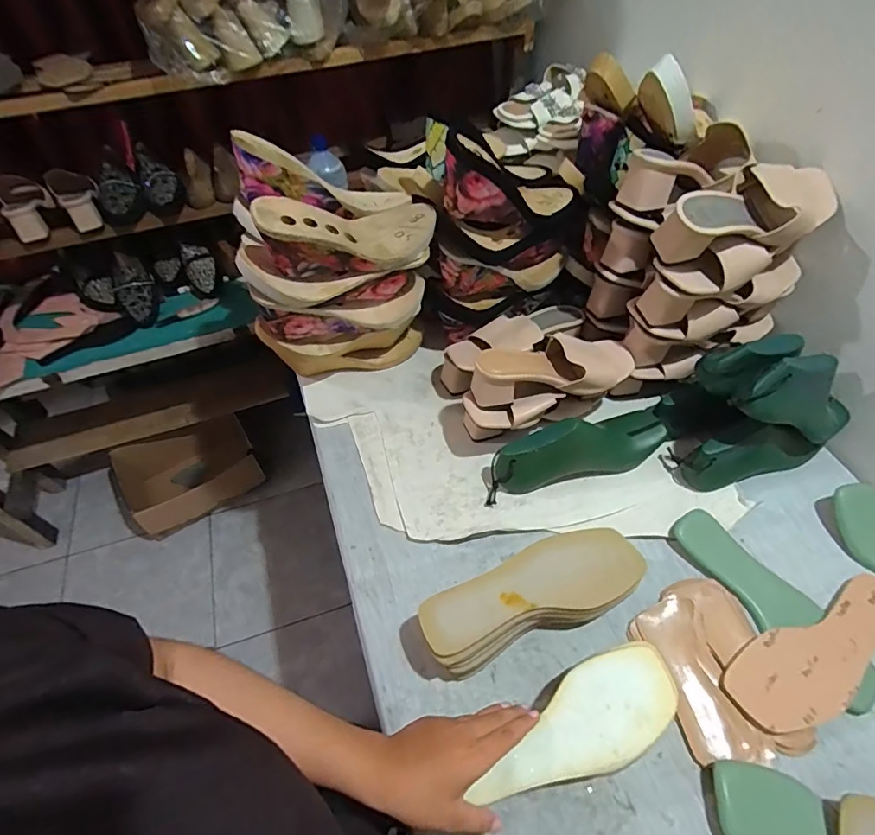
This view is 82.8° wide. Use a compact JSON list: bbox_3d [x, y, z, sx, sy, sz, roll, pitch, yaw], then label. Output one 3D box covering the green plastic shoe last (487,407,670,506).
[{"bbox_3d":[0.187,0.038,0.670,0.256,0.090,0.076,-16,52,-11],"label":"green plastic shoe last"}]

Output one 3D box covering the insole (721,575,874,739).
[{"bbox_3d":[0.417,0.251,0.529,0.238,0.010,0.083,-22,49,-13],"label":"insole"}]

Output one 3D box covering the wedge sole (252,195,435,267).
[{"bbox_3d":[-0.111,-0.239,0.616,0.232,0.070,0.078,-9,47,-38],"label":"wedge sole"}]

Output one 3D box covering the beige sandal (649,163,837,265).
[{"bbox_3d":[0.374,-0.239,0.586,0.231,0.070,0.085,-22,54,-16],"label":"beige sandal"}]

